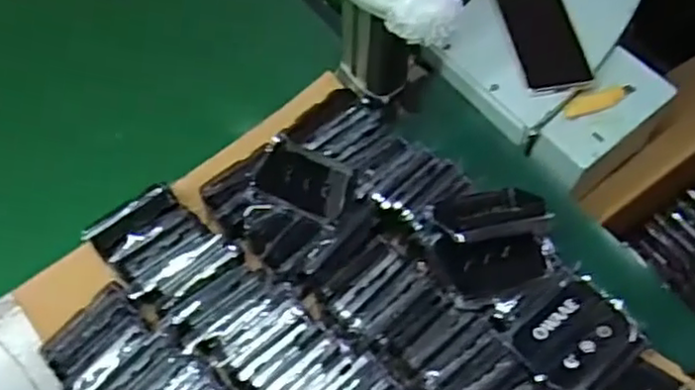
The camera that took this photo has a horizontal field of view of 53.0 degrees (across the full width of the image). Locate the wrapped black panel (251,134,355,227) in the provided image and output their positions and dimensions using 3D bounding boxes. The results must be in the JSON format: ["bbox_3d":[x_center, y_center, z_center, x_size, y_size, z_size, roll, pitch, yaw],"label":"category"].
[{"bbox_3d":[-0.038,-0.012,0.630,0.085,0.014,0.056,22,65,10],"label":"wrapped black panel"}]

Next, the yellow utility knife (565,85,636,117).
[{"bbox_3d":[0.271,-0.102,0.740,0.084,0.014,0.020,-14,64,-8],"label":"yellow utility knife"}]

